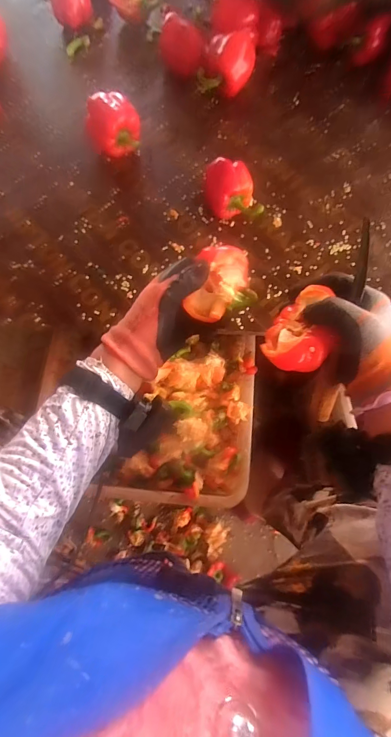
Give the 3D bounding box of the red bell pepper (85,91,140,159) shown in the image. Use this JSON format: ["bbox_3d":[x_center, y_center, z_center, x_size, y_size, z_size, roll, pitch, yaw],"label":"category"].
[{"bbox_3d":[-0.143,-0.419,0.590,0.080,0.077,0.076,-38,75,-9],"label":"red bell pepper"}]

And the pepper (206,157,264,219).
[{"bbox_3d":[0.059,-0.281,0.544,0.081,0.066,0.083,-9,73,0],"label":"pepper"}]

